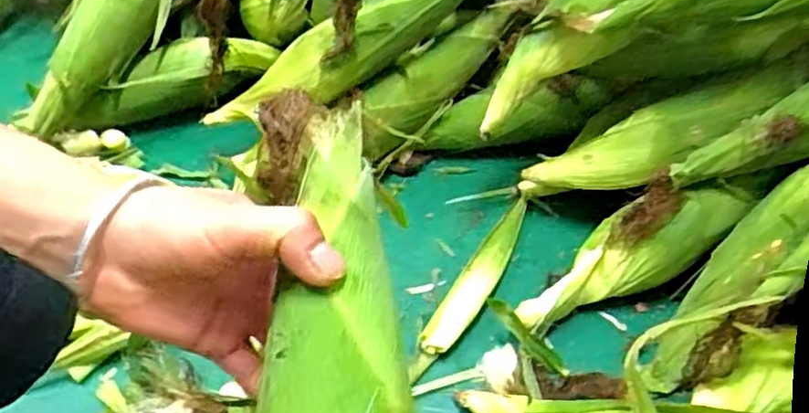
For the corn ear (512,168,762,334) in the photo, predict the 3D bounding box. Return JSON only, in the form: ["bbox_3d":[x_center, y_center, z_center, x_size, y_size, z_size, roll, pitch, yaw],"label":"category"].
[{"bbox_3d":[0.180,0.037,0.547,0.206,0.049,0.062,-32,52,1],"label":"corn ear"}]

